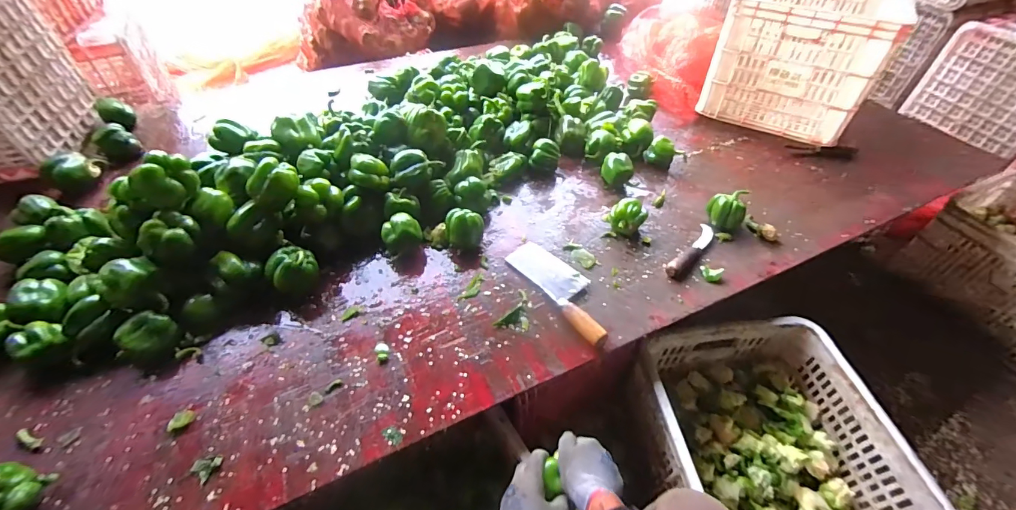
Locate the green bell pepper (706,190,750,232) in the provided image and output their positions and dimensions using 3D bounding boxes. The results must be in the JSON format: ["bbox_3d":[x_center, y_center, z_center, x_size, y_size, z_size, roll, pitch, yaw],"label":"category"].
[{"bbox_3d":[0.445,-0.093,0.868,0.067,0.061,0.061,-5,48,-5],"label":"green bell pepper"}]

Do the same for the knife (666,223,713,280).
[{"bbox_3d":[0.361,-0.015,0.835,0.035,0.031,0.159,34,56,26],"label":"knife"}]

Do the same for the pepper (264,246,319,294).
[{"bbox_3d":[-0.384,0.030,0.770,0.084,0.061,0.069,-26,53,-22],"label":"pepper"}]

